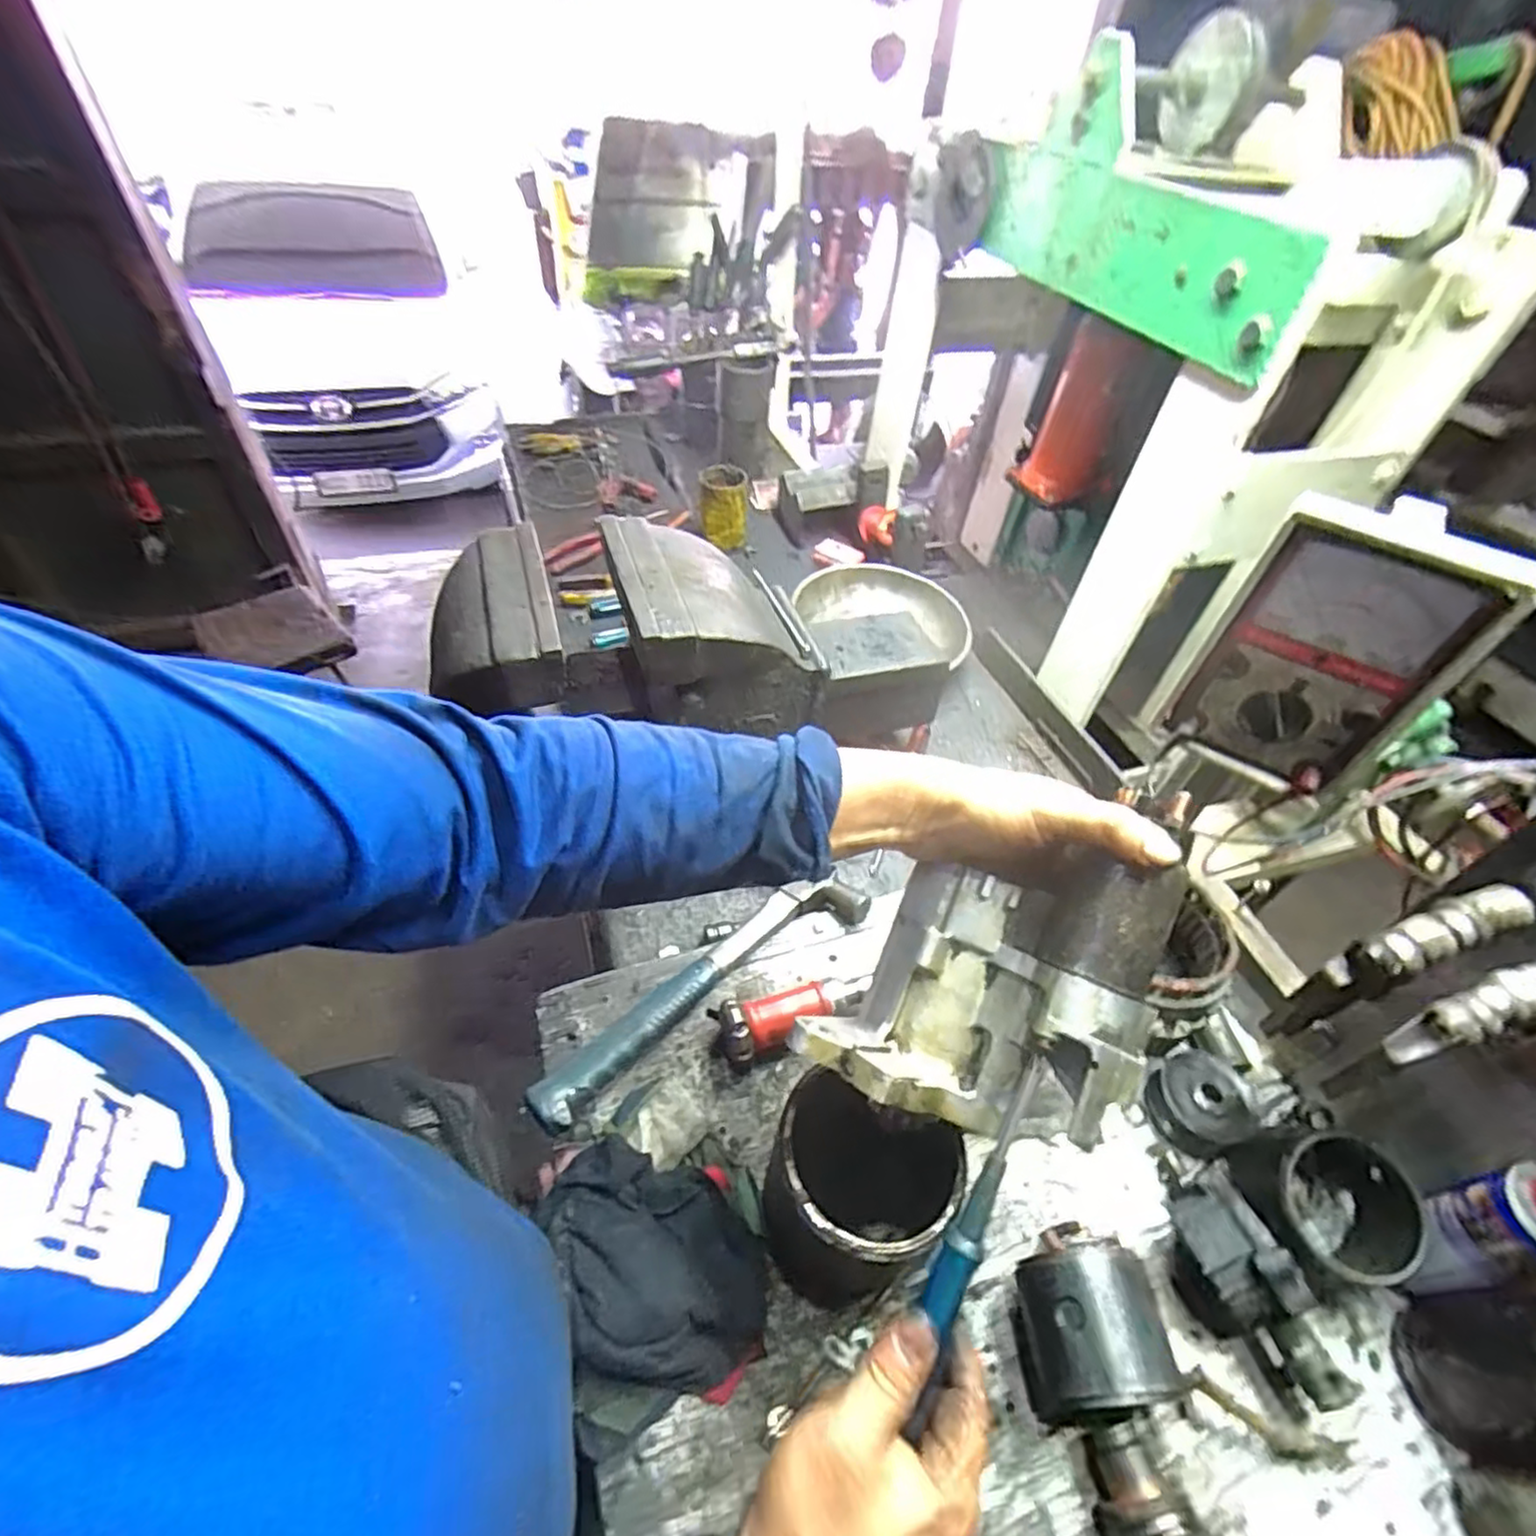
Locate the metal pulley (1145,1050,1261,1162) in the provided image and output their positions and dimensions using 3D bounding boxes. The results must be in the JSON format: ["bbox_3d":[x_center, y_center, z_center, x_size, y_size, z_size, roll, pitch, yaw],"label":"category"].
[{"bbox_3d":[0.340,0.266,0.553,0.071,0.046,0.066,-21,47,2],"label":"metal pulley"}]

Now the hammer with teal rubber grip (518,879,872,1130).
[{"bbox_3d":[-0.056,0.184,0.598,0.314,0.042,0.067,-29,55,-28],"label":"hammer with teal rubber grip"}]

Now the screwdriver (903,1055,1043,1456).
[{"bbox_3d":[0.097,0.220,0.336,0.021,0.018,0.162,22,78,16],"label":"screwdriver"}]

